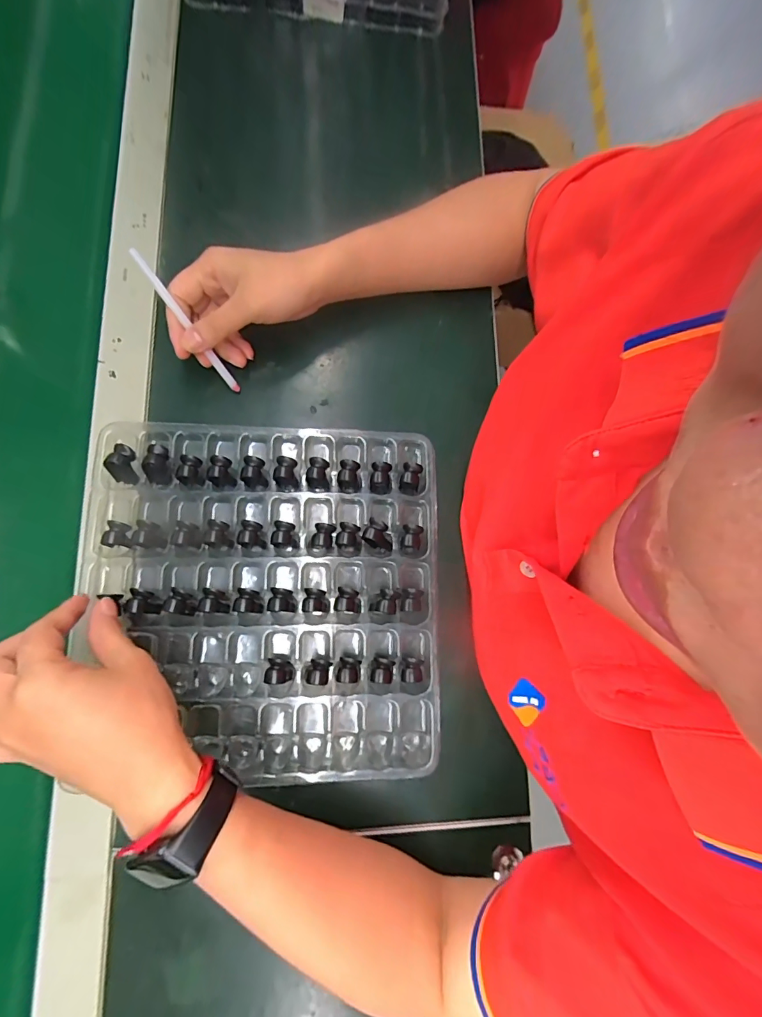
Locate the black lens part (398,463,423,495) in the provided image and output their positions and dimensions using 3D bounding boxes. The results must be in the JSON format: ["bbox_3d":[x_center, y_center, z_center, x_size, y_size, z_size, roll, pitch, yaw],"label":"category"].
[{"bbox_3d":[0.023,-0.025,0.343,0.015,0.015,0.019,16,80,-2],"label":"black lens part"}]

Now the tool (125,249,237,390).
[{"bbox_3d":[-0.147,-0.139,0.333,0.007,0.115,0.006,-39,35,-9],"label":"tool"}]

